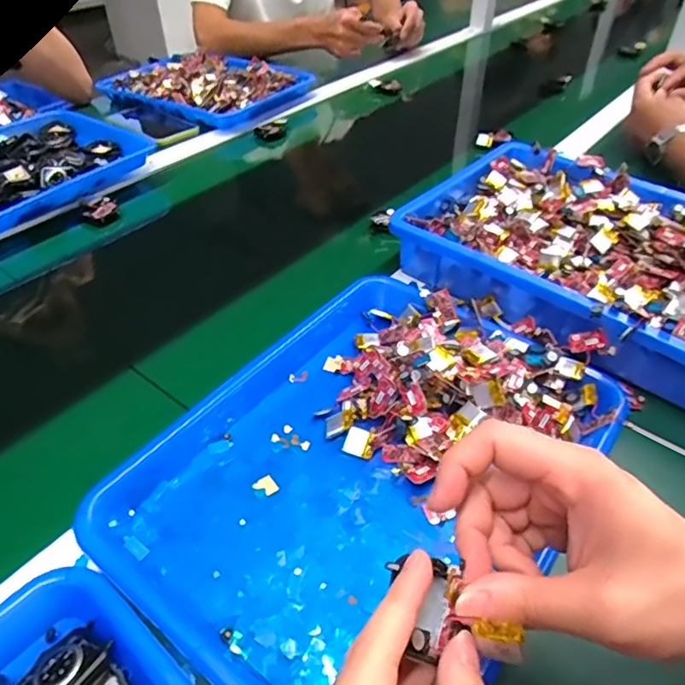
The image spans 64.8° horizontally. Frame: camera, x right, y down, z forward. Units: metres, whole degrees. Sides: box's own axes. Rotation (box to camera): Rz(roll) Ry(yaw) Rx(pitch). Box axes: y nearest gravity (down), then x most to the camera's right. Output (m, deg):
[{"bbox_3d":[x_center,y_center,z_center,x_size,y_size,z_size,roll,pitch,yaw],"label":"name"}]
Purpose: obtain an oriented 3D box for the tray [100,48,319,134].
[{"bbox_3d":[-0.229,-0.444,0.916,0.294,0.040,0.222,26,49,24],"label":"tray"}]

